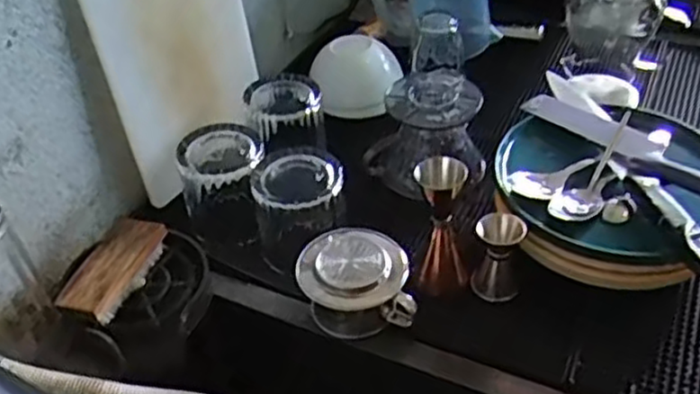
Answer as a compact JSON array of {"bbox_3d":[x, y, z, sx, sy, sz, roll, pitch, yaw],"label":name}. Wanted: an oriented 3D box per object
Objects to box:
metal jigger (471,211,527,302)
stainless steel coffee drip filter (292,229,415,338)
[{"bbox_3d":[0.129,0.053,0.623,0.040,0.072,0.035,7,41,13],"label":"metal jigger"},{"bbox_3d":[0.003,0.069,0.623,0.093,0.059,0.092,-10,40,-8],"label":"stainless steel coffee drip filter"}]

